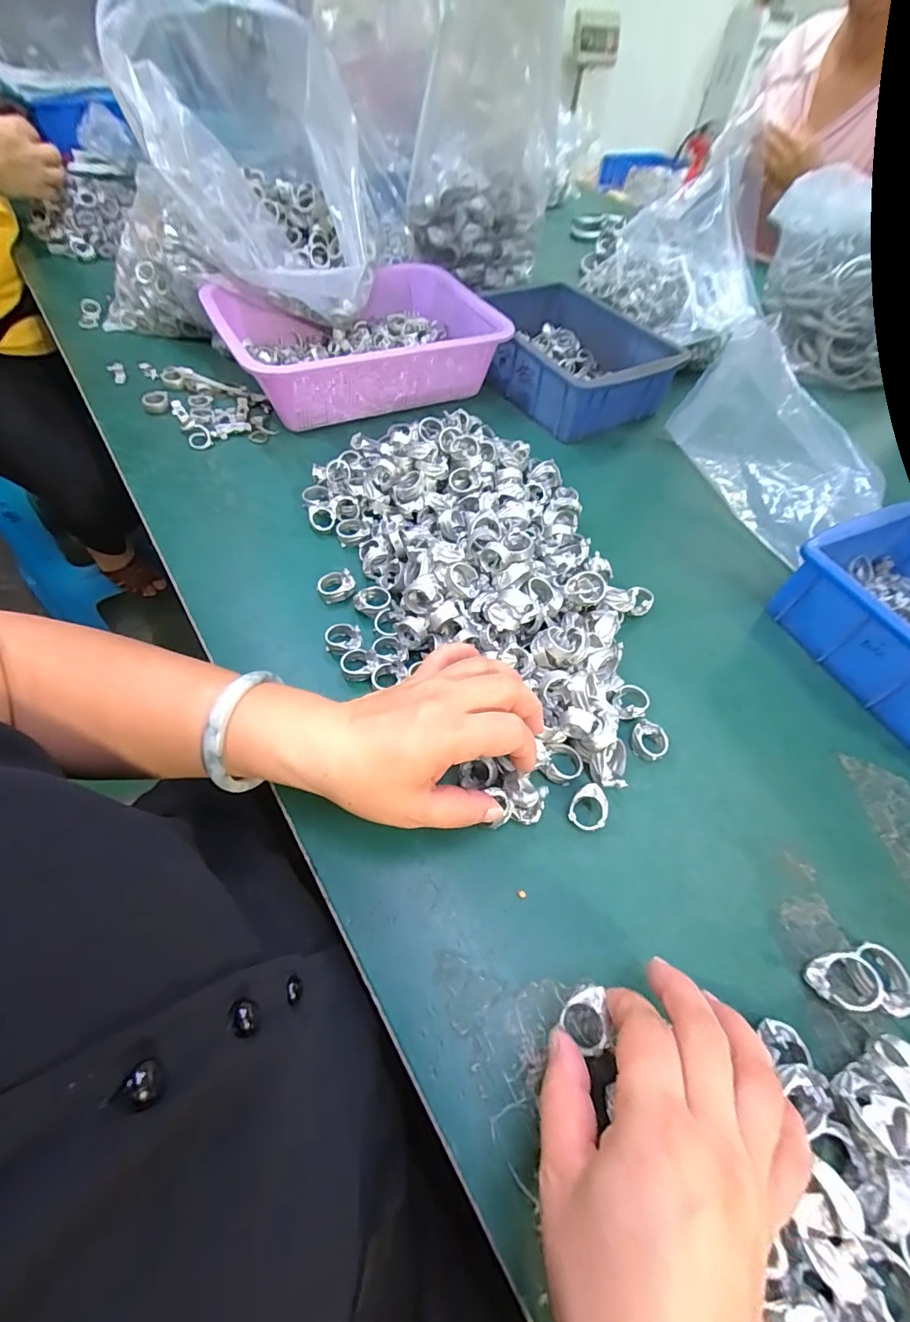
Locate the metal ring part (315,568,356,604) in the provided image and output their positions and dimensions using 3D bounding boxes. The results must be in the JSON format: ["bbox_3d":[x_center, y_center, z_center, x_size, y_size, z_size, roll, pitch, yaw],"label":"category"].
[{"bbox_3d":[-0.097,-0.061,0.393,0.030,0.021,0.021,-19,58,-17],"label":"metal ring part"}]

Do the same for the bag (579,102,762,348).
[{"bbox_3d":[0.292,-0.515,0.610,0.185,0.153,0.182,-20,61,-18],"label":"bag"}]

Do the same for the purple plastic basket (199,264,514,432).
[{"bbox_3d":[-0.109,-0.379,0.568,0.308,0.078,0.221,-23,60,-19],"label":"purple plastic basket"}]

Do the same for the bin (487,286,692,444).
[{"bbox_3d":[0.139,-0.385,0.612,0.187,0.074,0.244,-25,61,-20],"label":"bin"}]

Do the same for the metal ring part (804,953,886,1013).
[{"bbox_3d":[0.208,0.173,0.257,0.030,0.018,0.025,1,55,-4],"label":"metal ring part"}]

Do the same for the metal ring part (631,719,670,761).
[{"bbox_3d":[0.136,0.058,0.338,0.025,0.014,0.024,2,55,-3],"label":"metal ring part"}]

